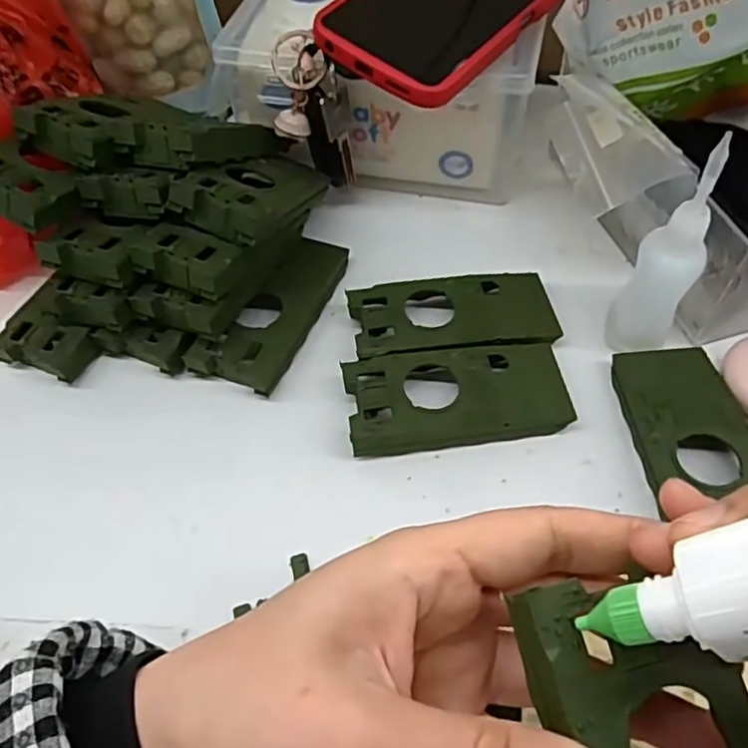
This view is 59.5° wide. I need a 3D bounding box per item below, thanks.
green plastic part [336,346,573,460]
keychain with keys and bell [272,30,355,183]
[{"bbox_3d":[0.040,0.012,0.312,0.103,0.021,0.049,-7,51,-3],"label":"green plastic part"},{"bbox_3d":[-0.033,-0.146,0.360,0.038,0.068,0.027,-1,51,1],"label":"keychain with keys and bell"}]

